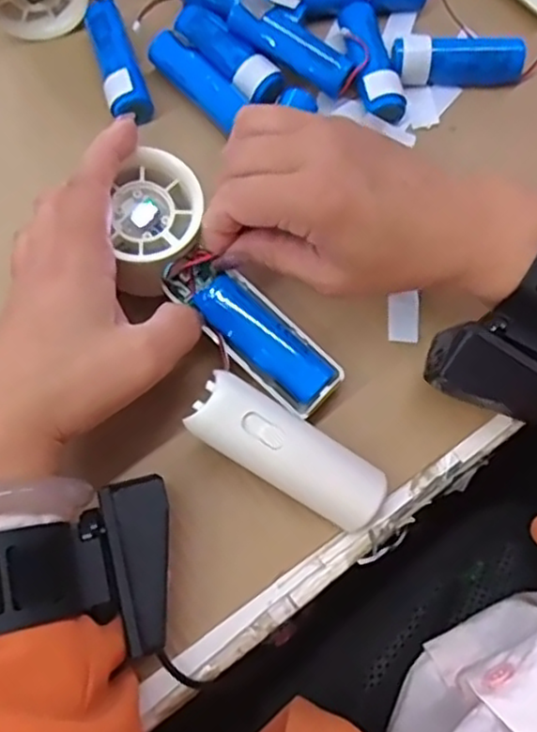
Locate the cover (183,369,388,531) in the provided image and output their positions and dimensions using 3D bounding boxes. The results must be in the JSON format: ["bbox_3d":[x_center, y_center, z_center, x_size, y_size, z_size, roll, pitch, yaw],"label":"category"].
[{"bbox_3d":[0.010,0.038,0.309,0.094,0.013,0.033,34,74,-11],"label":"cover"}]

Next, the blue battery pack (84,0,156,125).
[{"bbox_3d":[-0.087,-0.173,0.390,0.023,0.025,0.080,-18,73,-6],"label":"blue battery pack"}]

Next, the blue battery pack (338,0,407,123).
[{"bbox_3d":[0.056,-0.172,0.388,0.021,0.020,0.075,-13,73,-4],"label":"blue battery pack"}]

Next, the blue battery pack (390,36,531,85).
[{"bbox_3d":[0.105,-0.172,0.389,0.073,0.022,0.021,-3,72,-1],"label":"blue battery pack"}]

